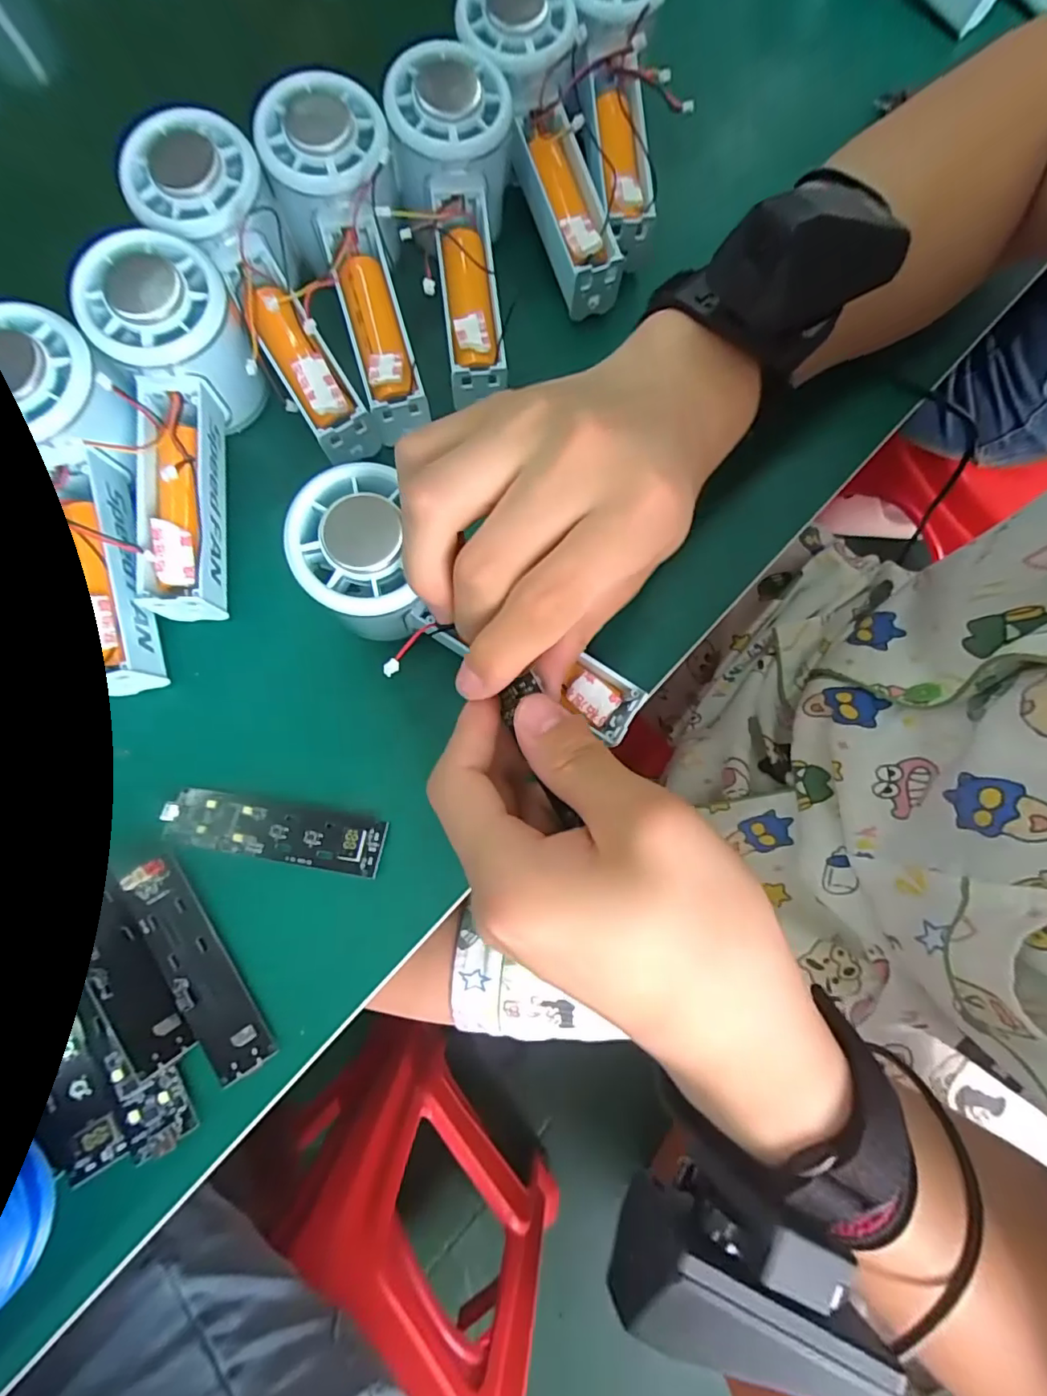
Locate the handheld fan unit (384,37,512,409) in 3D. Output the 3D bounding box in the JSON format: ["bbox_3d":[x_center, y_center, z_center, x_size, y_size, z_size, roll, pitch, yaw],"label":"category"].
[{"bbox_3d":[-0.034,-0.222,0.256,0.054,0.056,0.138,1,78,-1],"label":"handheld fan unit"}]

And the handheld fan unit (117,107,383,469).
[{"bbox_3d":[-0.119,-0.180,0.255,0.056,0.051,0.151,-29,94,-7],"label":"handheld fan unit"}]

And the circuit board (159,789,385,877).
[{"bbox_3d":[-0.104,0.056,0.227,0.091,0.007,0.023,10,78,1],"label":"circuit board"}]

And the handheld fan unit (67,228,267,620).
[{"bbox_3d":[-0.146,-0.111,0.242,0.055,0.055,0.146,-1,91,-2],"label":"handheld fan unit"}]

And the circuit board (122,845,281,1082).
[{"bbox_3d":[-0.131,0.107,0.216,0.024,0.009,0.089,-32,81,-8],"label":"circuit board"}]

